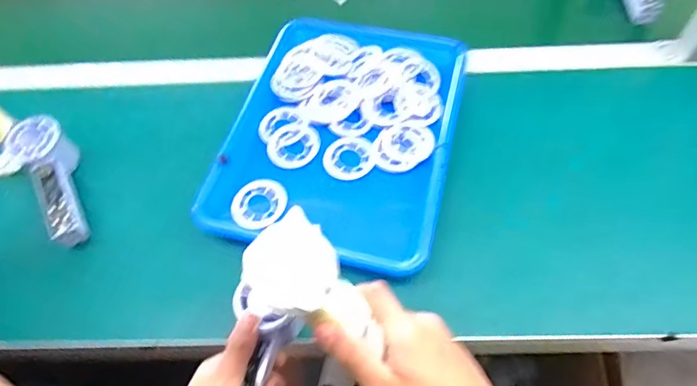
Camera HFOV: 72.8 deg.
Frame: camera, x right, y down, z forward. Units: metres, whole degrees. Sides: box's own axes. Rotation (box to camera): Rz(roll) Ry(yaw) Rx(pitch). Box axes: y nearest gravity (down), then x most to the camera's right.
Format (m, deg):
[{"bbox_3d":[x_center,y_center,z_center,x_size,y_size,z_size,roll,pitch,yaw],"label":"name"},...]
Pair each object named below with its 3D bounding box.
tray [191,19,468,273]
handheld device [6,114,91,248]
[{"bbox_3d":[-0.005,-0.078,0.576,0.254,0.036,0.342,11,59,10],"label":"tray"},{"bbox_3d":[-0.326,-0.014,0.528,0.058,0.037,0.155,-23,75,-12],"label":"handheld device"}]

